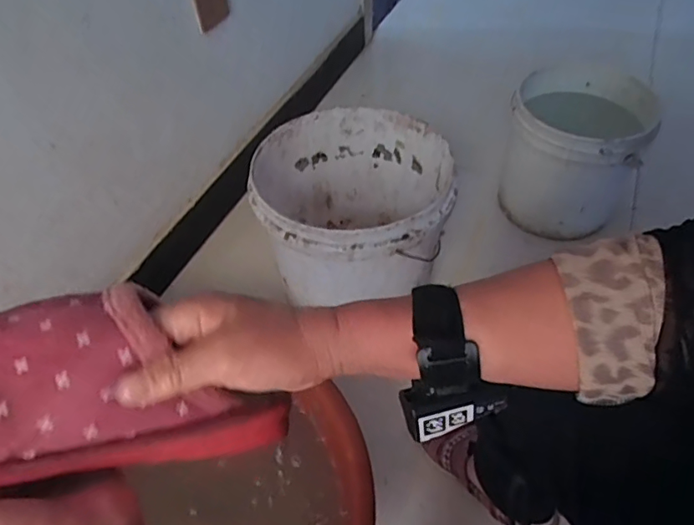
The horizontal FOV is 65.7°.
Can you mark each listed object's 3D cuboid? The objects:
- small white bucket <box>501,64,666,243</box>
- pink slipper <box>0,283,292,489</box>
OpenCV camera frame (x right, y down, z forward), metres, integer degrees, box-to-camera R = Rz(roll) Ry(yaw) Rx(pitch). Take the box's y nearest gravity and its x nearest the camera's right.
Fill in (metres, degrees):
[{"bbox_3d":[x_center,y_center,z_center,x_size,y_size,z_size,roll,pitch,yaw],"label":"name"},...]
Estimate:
[{"bbox_3d":[0.442,-0.222,1.061,0.246,0.248,0.280,16,51,15],"label":"small white bucket"},{"bbox_3d":[-0.144,0.064,0.290,0.236,0.074,0.091,8,47,-18],"label":"pink slipper"}]

